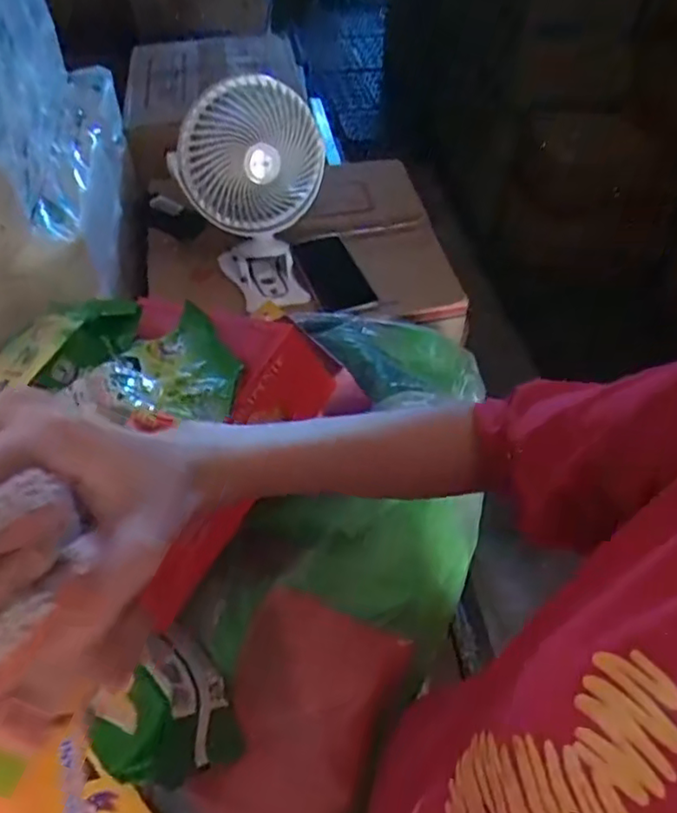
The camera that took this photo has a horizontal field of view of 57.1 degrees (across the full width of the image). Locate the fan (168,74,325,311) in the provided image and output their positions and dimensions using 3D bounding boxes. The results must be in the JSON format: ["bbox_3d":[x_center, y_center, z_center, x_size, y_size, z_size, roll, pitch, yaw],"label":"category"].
[{"bbox_3d":[-0.101,-0.250,0.766,0.181,0.252,0.097,-10,52,-10],"label":"fan"}]

